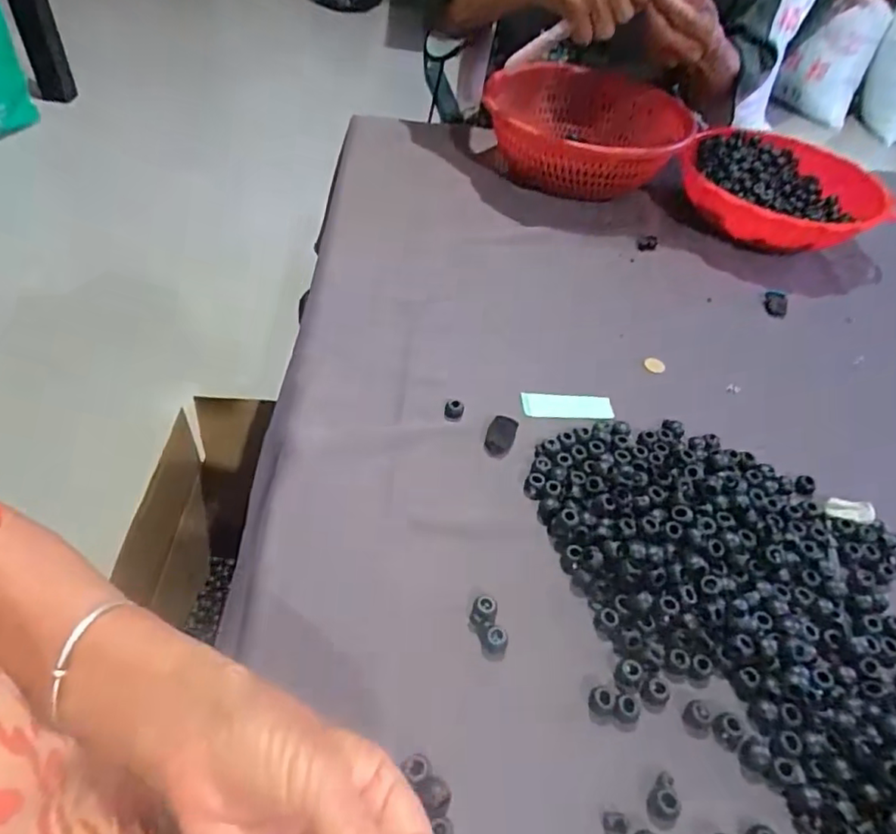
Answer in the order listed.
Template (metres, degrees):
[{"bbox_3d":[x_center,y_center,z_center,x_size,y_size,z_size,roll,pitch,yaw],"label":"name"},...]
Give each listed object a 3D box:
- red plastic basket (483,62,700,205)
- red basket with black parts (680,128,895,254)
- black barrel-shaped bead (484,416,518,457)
[{"bbox_3d":[0.161,-0.364,0.773,0.228,0.096,0.249,4,47,-1],"label":"red plastic basket"},{"bbox_3d":[0.415,-0.283,0.744,0.230,0.073,0.227,20,49,13],"label":"red basket with black parts"},{"bbox_3d":[0.042,0.015,0.475,0.022,0.011,0.034,18,49,11],"label":"black barrel-shaped bead"}]

